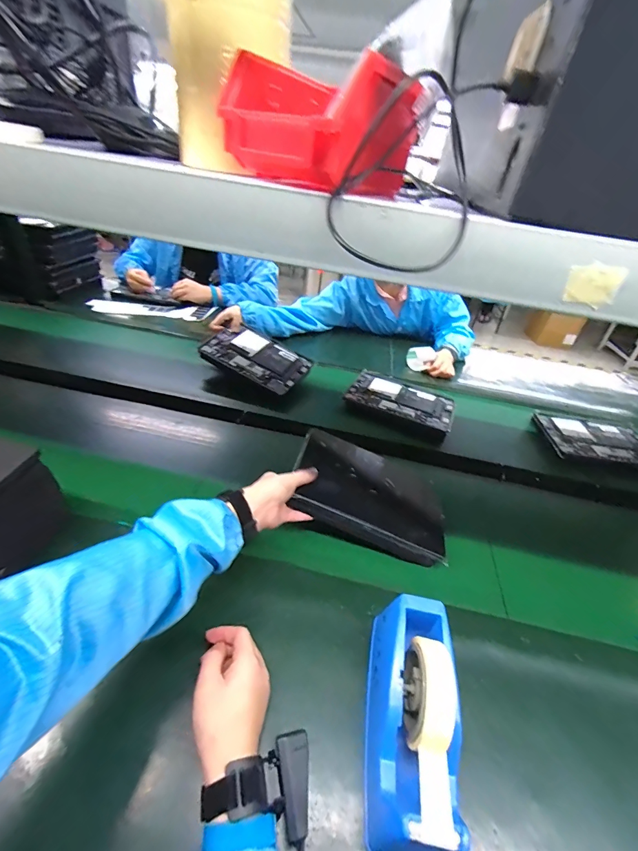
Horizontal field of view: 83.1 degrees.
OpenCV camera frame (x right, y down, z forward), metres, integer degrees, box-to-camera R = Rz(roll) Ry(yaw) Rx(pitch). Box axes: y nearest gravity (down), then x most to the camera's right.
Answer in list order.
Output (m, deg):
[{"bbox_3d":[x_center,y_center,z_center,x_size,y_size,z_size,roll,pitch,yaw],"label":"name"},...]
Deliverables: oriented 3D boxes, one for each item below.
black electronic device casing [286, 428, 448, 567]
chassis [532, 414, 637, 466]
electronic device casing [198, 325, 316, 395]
[{"bbox_3d":[0.085,0.109,0.589,0.250,0.029,0.166,25,39,-4],"label":"black electronic device casing"},{"bbox_3d":[0.671,0.037,0.861,0.266,0.020,0.165,9,37,0],"label":"chassis"},{"bbox_3d":[-0.158,-0.174,0.928,0.251,0.027,0.159,30,54,12],"label":"electronic device casing"}]

